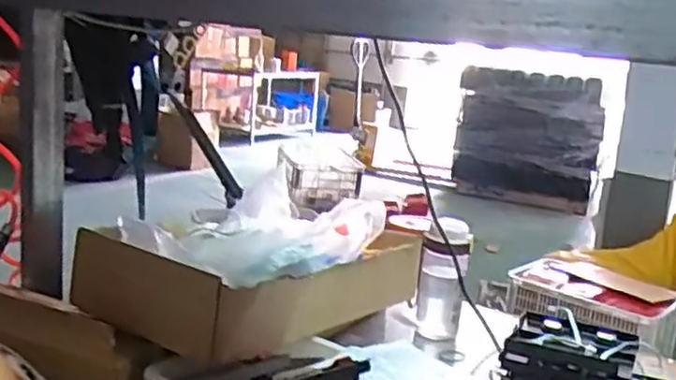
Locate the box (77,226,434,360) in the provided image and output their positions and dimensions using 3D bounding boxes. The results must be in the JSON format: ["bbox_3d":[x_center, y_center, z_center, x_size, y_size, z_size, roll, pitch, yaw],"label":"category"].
[{"bbox_3d":[-0.091,0.116,1.004,0.250,0.134,0.473,13,15,35],"label":"box"}]

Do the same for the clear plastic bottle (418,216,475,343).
[{"bbox_3d":[0.177,0.149,1.181,0.077,0.193,0.081,5,12,5],"label":"clear plastic bottle"}]

